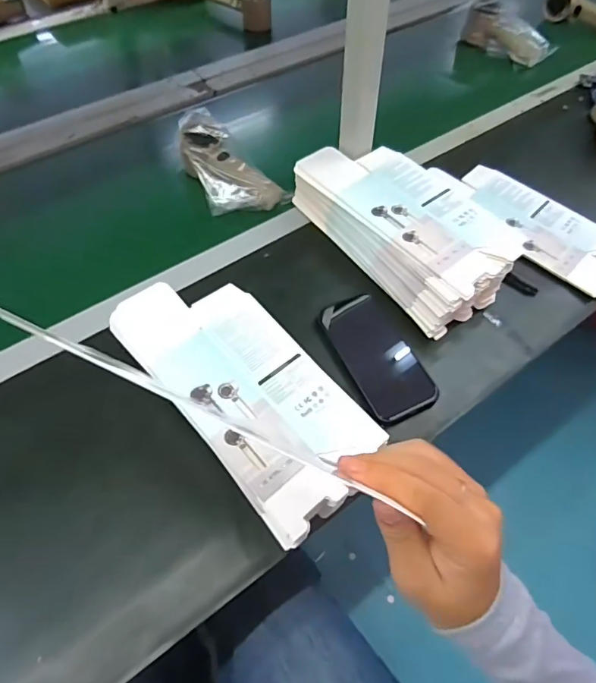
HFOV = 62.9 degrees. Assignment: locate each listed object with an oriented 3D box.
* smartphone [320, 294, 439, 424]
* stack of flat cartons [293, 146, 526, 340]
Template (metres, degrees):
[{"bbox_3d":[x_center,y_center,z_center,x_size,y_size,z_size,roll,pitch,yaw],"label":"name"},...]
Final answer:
[{"bbox_3d":[0.084,0.013,0.523,0.074,0.009,0.149,-22,59,-15],"label":"smartphone"},{"bbox_3d":[0.125,-0.142,0.585,0.136,0.064,0.263,-30,62,-20],"label":"stack of flat cartons"}]

